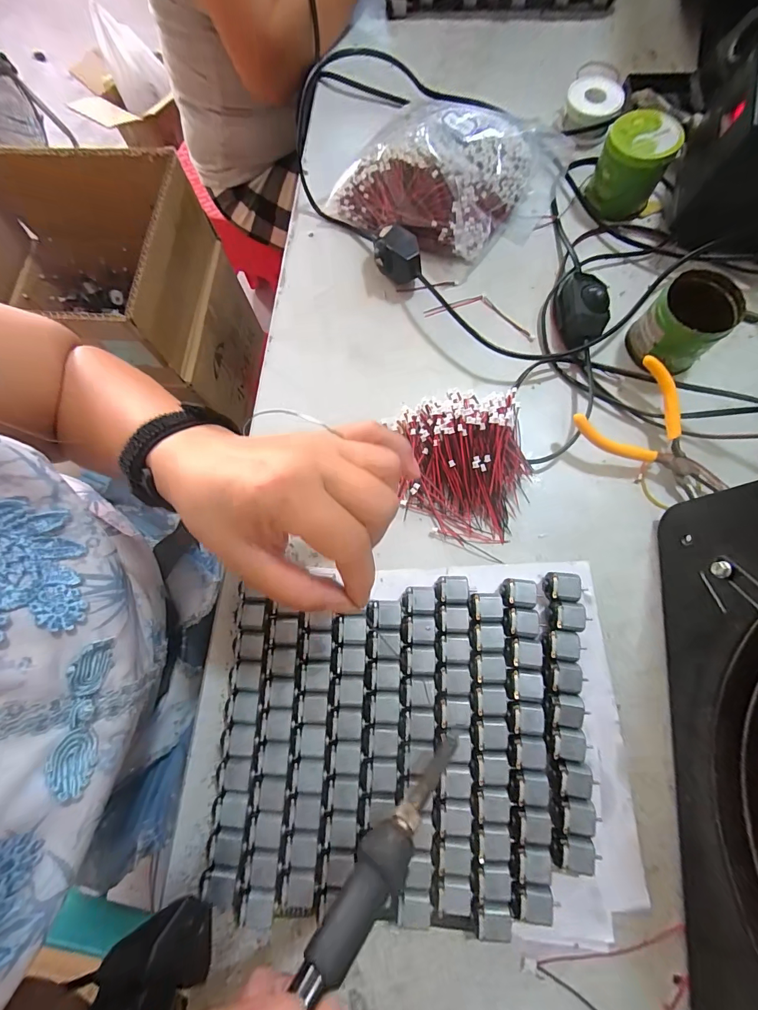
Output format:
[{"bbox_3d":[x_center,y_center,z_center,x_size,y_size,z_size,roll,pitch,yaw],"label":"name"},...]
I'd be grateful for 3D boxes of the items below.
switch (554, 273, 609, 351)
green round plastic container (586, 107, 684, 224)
[{"bbox_3d":[0.168,-0.161,0.329,0.037,0.030,0.067,8,75,3],"label":"switch"},{"bbox_3d":[0.221,-0.295,0.348,0.055,0.055,0.062,29,78,9],"label":"green round plastic container"}]

